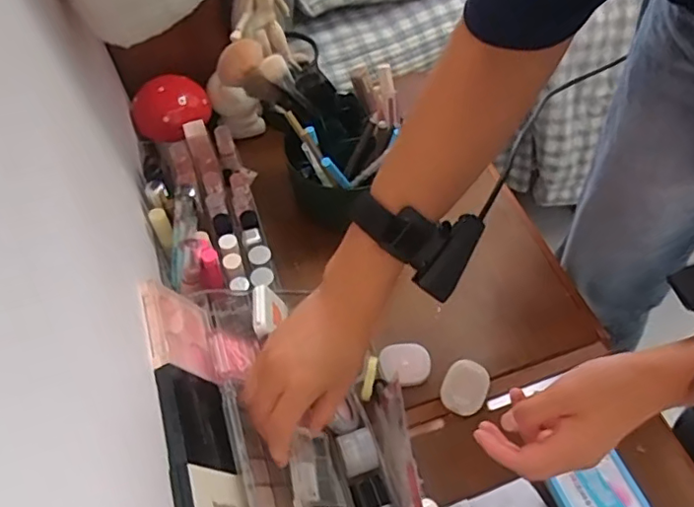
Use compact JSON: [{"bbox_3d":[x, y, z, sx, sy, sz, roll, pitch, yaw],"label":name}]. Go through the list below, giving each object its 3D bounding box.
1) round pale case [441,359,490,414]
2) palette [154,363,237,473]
[{"bbox_3d":[0.117,0.131,0.555,0.042,0.014,0.052,20,59,15],"label":"round pale case"},{"bbox_3d":[-0.113,0.124,0.423,0.012,0.065,0.081,-36,53,15],"label":"palette"}]

